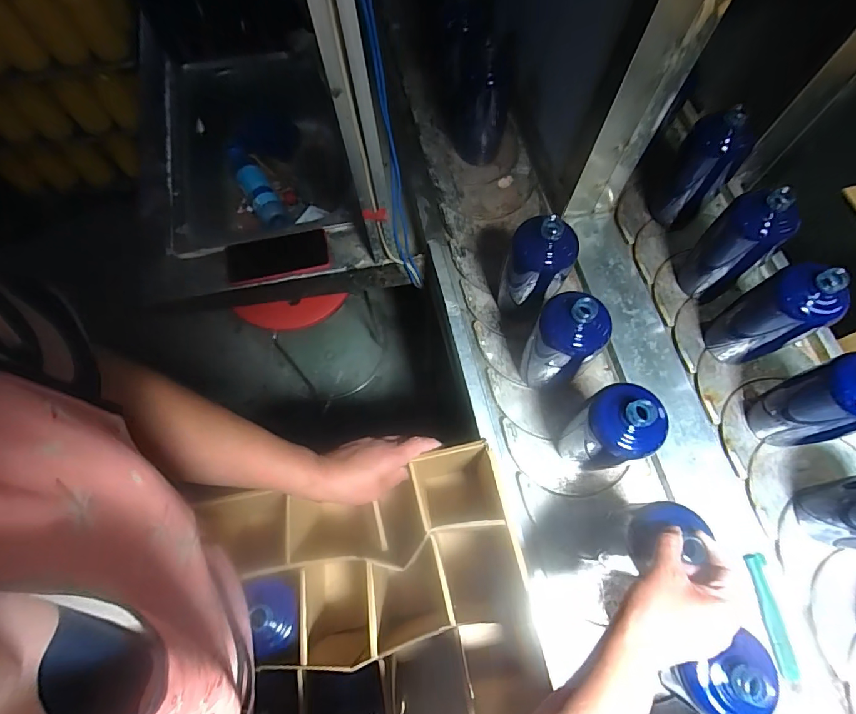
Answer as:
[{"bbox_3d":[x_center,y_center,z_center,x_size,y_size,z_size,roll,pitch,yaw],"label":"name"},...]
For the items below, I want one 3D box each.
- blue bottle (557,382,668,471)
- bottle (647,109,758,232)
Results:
[{"bbox_3d":[0.207,0.090,0.523,0.072,0.186,0.077,-31,71,-13],"label":"blue bottle"},{"bbox_3d":[0.406,-0.281,0.672,0.089,0.177,0.062,38,72,14],"label":"bottle"}]

